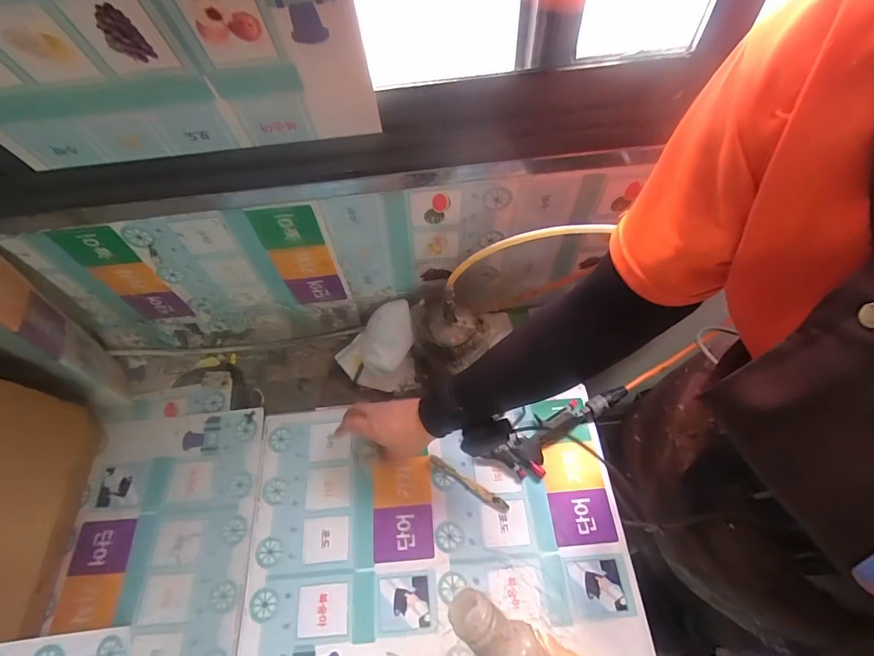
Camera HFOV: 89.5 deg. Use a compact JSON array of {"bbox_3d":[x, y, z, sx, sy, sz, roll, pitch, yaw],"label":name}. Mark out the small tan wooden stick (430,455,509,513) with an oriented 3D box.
[{"bbox_3d":[0.046,0.237,0.669,0.135,0.012,0.018,29,67,18],"label":"small tan wooden stick"}]

